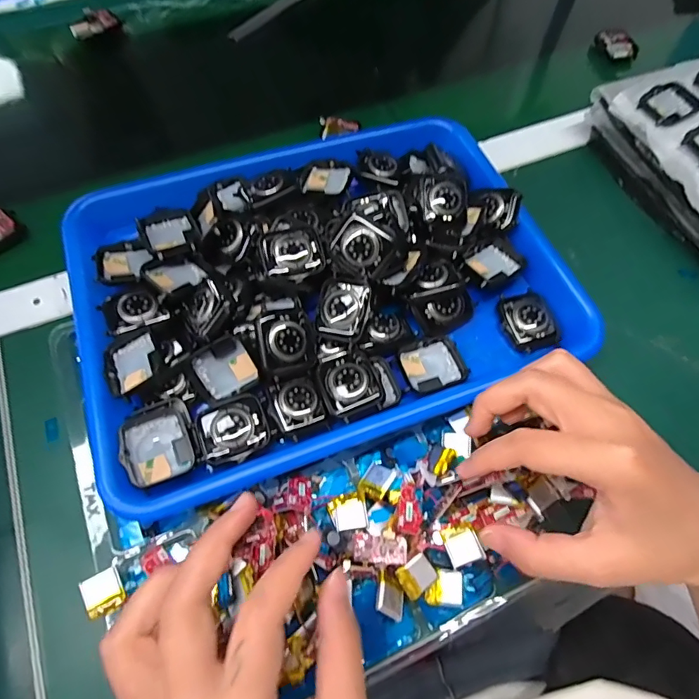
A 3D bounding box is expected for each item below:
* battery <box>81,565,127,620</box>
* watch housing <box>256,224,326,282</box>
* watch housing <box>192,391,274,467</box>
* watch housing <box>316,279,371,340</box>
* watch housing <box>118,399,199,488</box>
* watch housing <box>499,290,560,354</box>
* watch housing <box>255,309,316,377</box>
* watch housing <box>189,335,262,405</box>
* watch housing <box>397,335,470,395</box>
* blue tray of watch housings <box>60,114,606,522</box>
[{"bbox_3d":[-0.135,0.133,0.250,0.019,0.006,0.021,-11,67,-57],"label":"battery"},{"bbox_3d":[-0.038,-0.064,0.300,0.040,0.006,0.035,-21,82,-12],"label":"watch housing"},{"bbox_3d":[-0.069,0.046,0.271,0.040,0.007,0.036,-21,66,-12],"label":"watch housing"},{"bbox_3d":[-0.003,-0.027,0.300,0.033,0.013,0.039,8,88,17],"label":"watch housing"},{"bbox_3d":[-0.112,0.053,0.268,0.039,0.012,0.046,-22,66,-12],"label":"watch housing"},{"bbox_3d":[0.126,-0.021,0.319,0.033,0.008,0.044,-9,64,-6],"label":"watch housing"},{"bbox_3d":[-0.040,-0.005,0.287,0.034,0.008,0.039,-18,93,-24],"label":"watch housing"},{"bbox_3d":[-0.079,0.013,0.289,0.040,0.011,0.036,-29,101,3],"label":"watch housing"},{"bbox_3d":[0.055,0.009,0.305,0.043,0.007,0.035,-17,65,-10],"label":"watch housing"},{"bbox_3d":[-0.022,-0.063,0.323,0.323,0.052,0.261,-18,65,-11],"label":"blue tray of watch housings"}]

